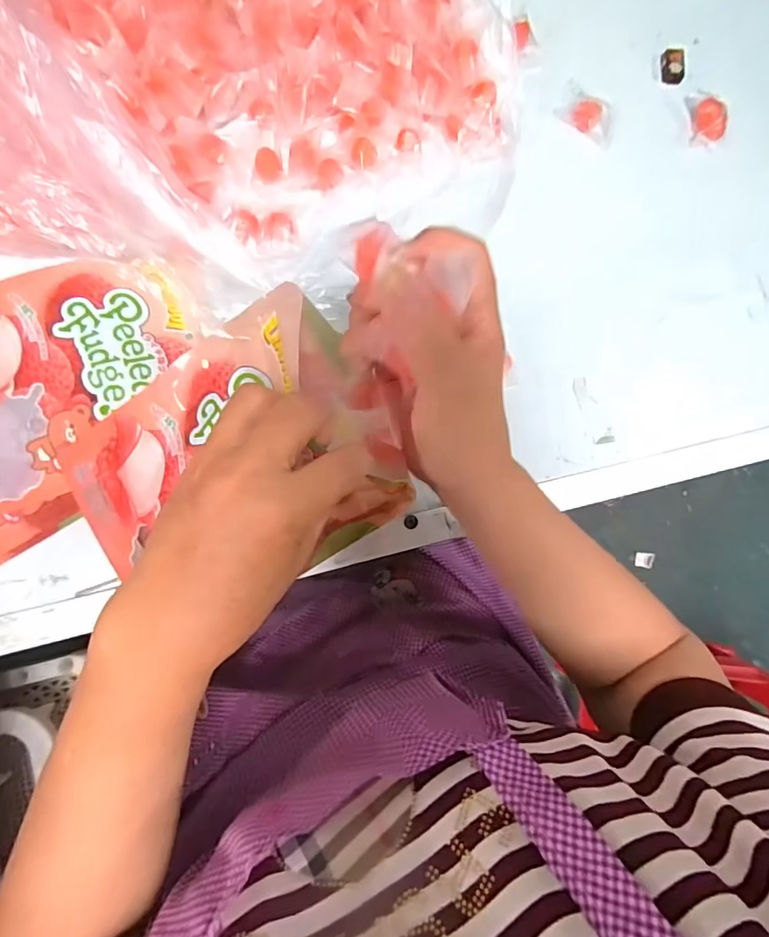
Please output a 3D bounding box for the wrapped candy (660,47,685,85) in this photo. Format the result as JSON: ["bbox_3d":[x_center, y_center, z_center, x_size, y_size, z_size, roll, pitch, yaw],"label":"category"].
[{"bbox_3d":[0.246,-0.344,0.417,0.017,0.009,0.029,0,83,-6],"label":"wrapped candy"}]

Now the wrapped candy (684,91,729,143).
[{"bbox_3d":[0.272,-0.297,0.412,0.028,0.015,0.041,-2,83,-7],"label":"wrapped candy"}]

